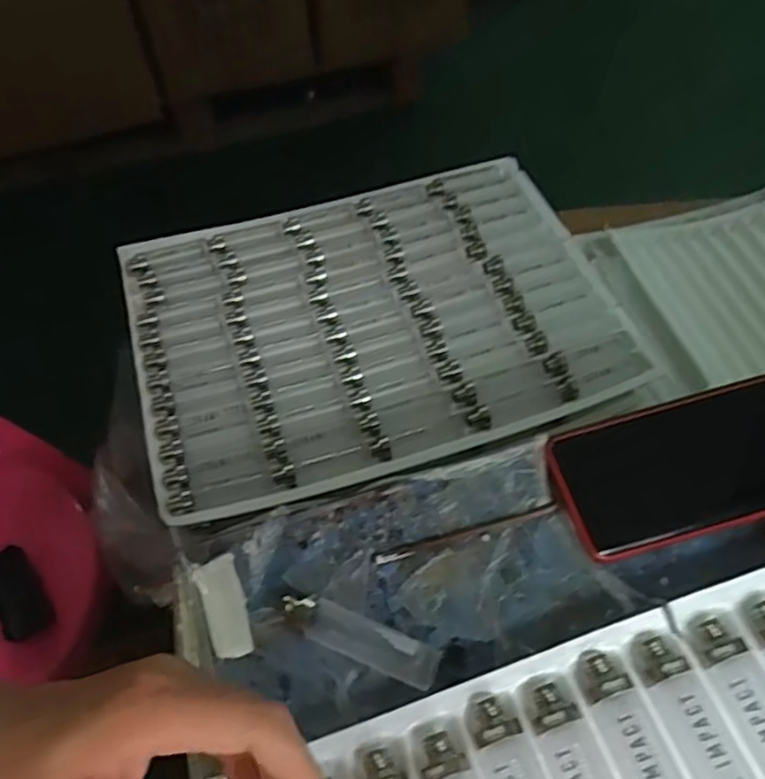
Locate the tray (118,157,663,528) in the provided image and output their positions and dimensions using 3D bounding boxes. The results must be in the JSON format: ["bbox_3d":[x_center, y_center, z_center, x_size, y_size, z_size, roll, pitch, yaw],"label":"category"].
[{"bbox_3d":[-0.012,-0.073,0.679,0.443,0.019,0.344,-18,55,-8],"label":"tray"}]

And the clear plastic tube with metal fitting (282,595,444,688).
[{"bbox_3d":[-0.012,0.125,0.353,0.083,0.013,0.020,17,58,16],"label":"clear plastic tube with metal fitting"}]

